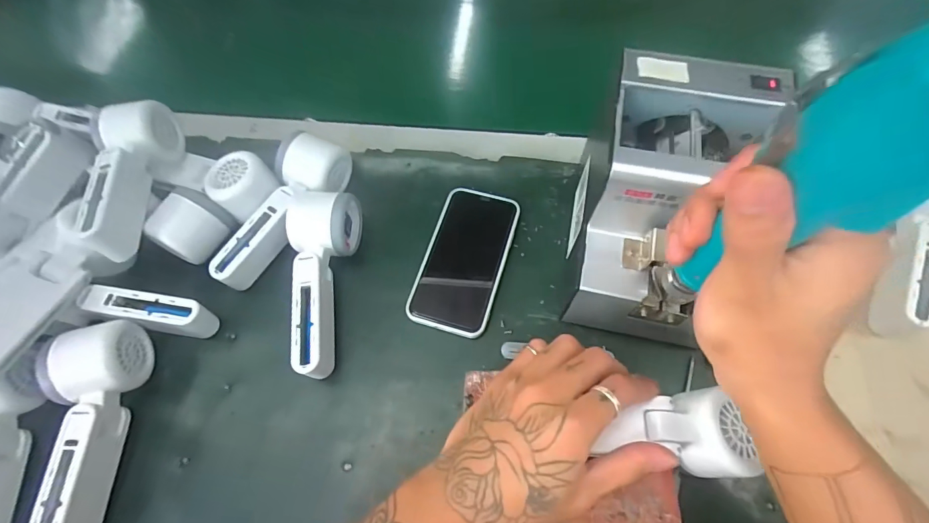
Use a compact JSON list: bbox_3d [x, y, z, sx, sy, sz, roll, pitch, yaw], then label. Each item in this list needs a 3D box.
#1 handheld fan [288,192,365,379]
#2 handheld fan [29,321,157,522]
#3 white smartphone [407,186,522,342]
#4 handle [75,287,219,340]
[{"bbox_3d":[-0.127,0.013,0.372,0.052,0.051,0.164,-2,63,1],"label":"handheld fan"},{"bbox_3d":[-0.284,0.130,0.321,0.055,0.052,0.161,-8,63,-2],"label":"handheld fan"},{"bbox_3d":[0.001,-0.005,0.404,0.074,0.007,0.144,14,64,9],"label":"white smartphone"},{"bbox_3d":[-0.270,0.044,0.367,0.099,0.047,0.028,9,63,7],"label":"handle"}]

